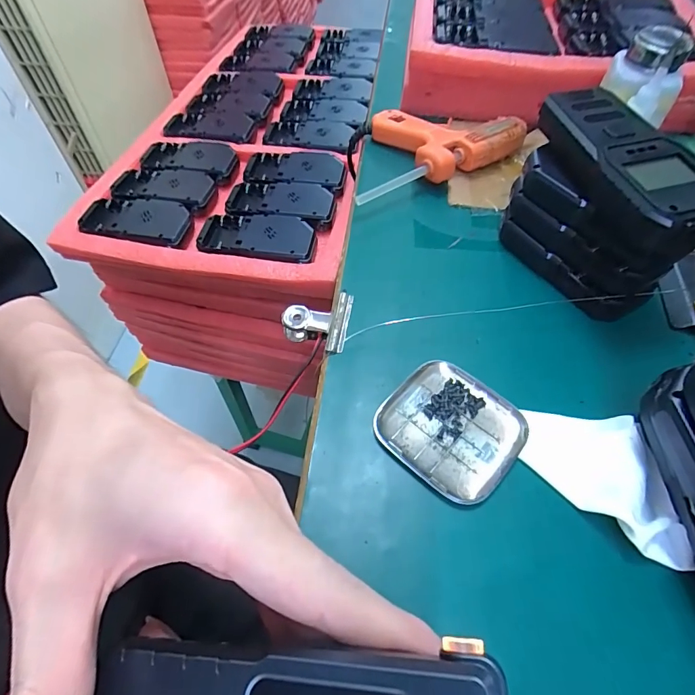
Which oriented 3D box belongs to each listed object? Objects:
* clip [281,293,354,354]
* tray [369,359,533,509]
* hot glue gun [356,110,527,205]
[{"bbox_3d":[-0.022,-0.015,0.295,0.046,0.024,0.048,7,55,6],"label":"clip"},{"bbox_3d":[0.060,0.046,0.244,0.072,0.015,0.071,35,62,23],"label":"tray"},{"bbox_3d":[0.065,-0.184,0.394,0.170,0.033,0.100,-22,57,-15],"label":"hot glue gun"}]

